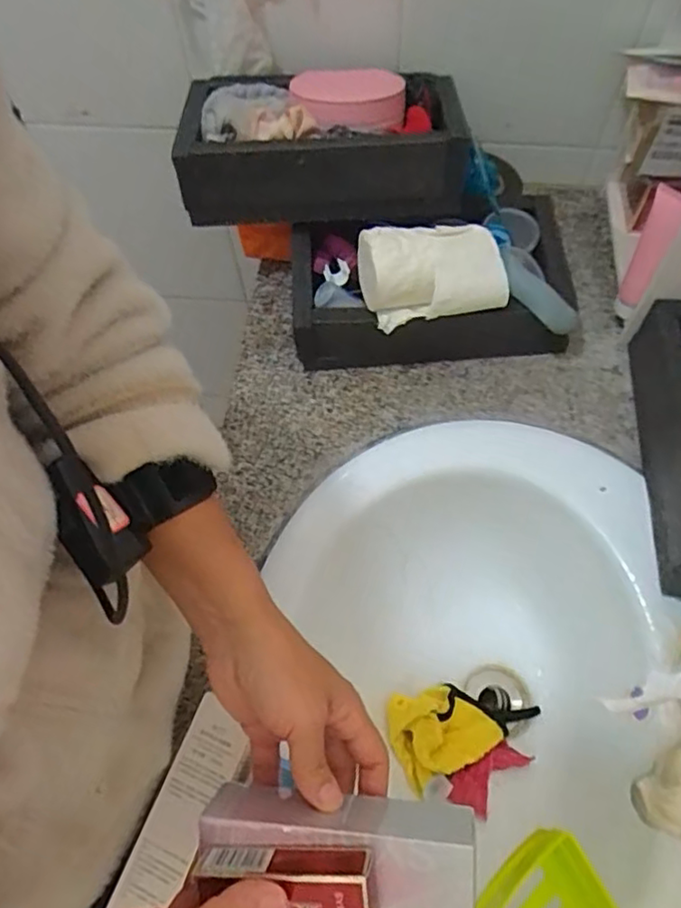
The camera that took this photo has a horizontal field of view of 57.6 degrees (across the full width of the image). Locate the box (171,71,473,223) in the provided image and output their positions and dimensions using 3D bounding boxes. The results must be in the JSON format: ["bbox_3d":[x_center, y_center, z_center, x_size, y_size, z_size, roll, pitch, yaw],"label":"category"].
[{"bbox_3d":[-0.014,-0.327,0.648,0.286,0.091,0.156,4,63,5],"label":"box"}]

